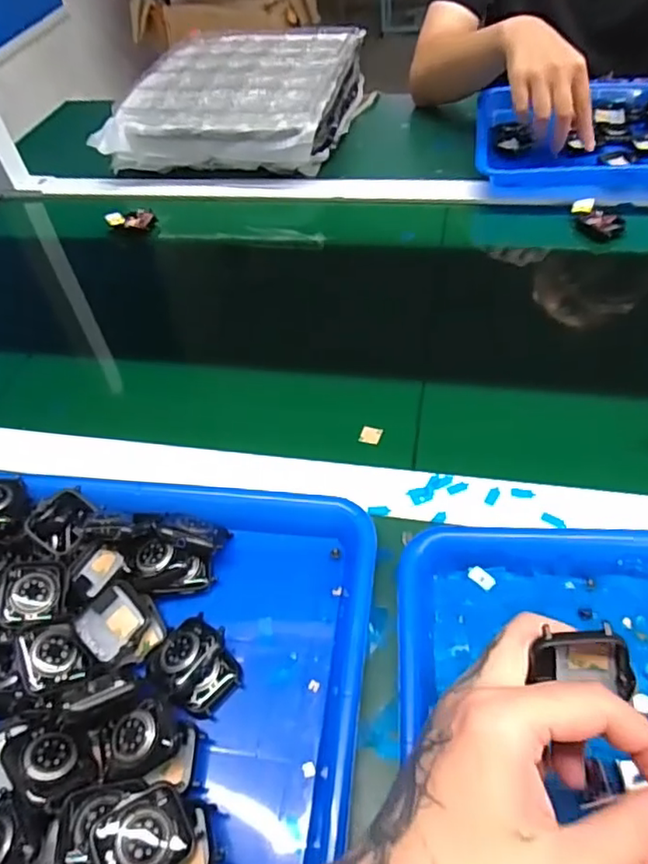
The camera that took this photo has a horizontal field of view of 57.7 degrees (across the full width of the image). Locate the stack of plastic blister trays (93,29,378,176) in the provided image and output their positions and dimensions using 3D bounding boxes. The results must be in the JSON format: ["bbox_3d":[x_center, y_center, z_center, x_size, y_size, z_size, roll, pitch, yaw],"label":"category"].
[{"bbox_3d":[-0.105,-0.459,0.821,0.283,0.085,0.322,10,52,14],"label":"stack of plastic blister trays"}]

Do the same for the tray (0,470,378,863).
[{"bbox_3d":[-0.145,0.134,0.344,0.336,0.042,0.256,2,50,8],"label":"tray"}]

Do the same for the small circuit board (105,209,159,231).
[{"bbox_3d":[-0.232,-0.256,0.711,0.057,0.020,0.017,-4,48,-15],"label":"small circuit board"}]

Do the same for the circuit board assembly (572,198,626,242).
[{"bbox_3d":[0.292,-0.228,0.624,0.038,0.017,0.063,-20,51,-10],"label":"circuit board assembly"}]

